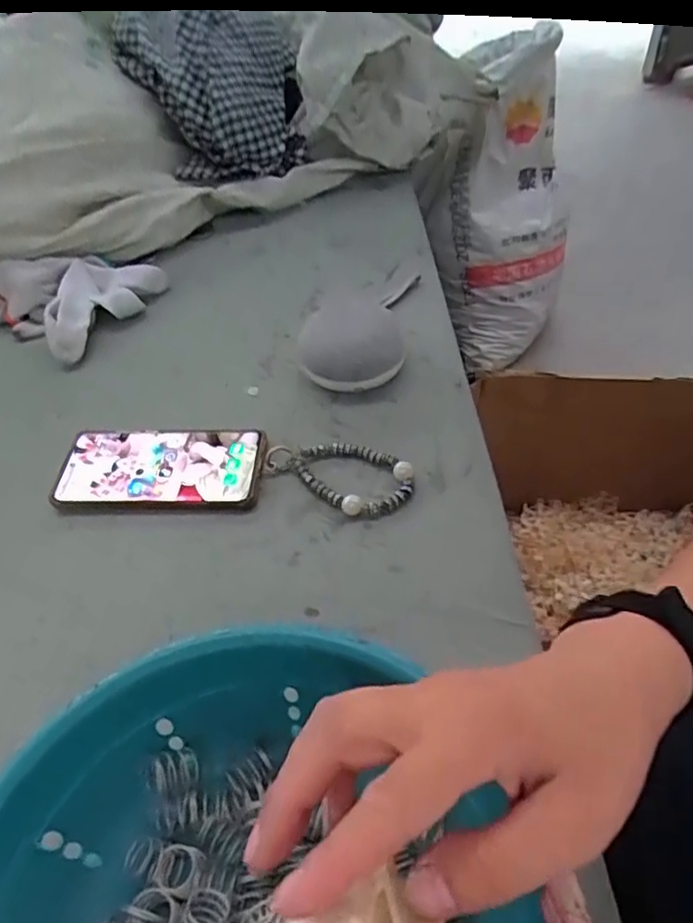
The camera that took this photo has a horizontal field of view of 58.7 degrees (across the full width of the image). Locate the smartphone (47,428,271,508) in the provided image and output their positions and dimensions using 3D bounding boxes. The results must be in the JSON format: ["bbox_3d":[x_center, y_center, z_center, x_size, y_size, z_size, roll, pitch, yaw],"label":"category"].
[{"bbox_3d":[-0.154,0.005,0.514,0.167,0.014,0.078,-1,49,5],"label":"smartphone"}]

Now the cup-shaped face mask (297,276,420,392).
[{"bbox_3d":[0.009,-0.118,0.580,0.100,0.046,0.110,9,51,13],"label":"cup-shaped face mask"}]

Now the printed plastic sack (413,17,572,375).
[{"bbox_3d":[0.333,-0.522,1.325,0.304,0.718,0.180,-12,49,-4],"label":"printed plastic sack"}]

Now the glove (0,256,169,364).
[{"bbox_3d":[-0.296,-0.191,0.669,0.158,0.052,0.155,27,57,26],"label":"glove"}]

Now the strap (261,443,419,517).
[{"bbox_3d":[-0.003,0.006,0.495,0.116,0.012,0.062,25,56,25],"label":"strap"}]

